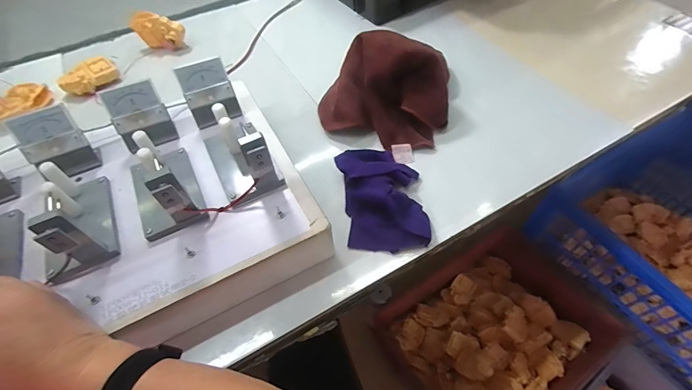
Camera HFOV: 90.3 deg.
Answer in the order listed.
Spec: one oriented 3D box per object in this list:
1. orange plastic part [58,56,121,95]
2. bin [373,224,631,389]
[{"bbox_3d":[-0.463,-0.217,0.621,0.039,0.039,0.096,35,63,24],"label":"orange plastic part"},{"bbox_3d":[0.411,0.382,0.945,0.533,0.176,0.394,-28,58,-16],"label":"bin"}]

